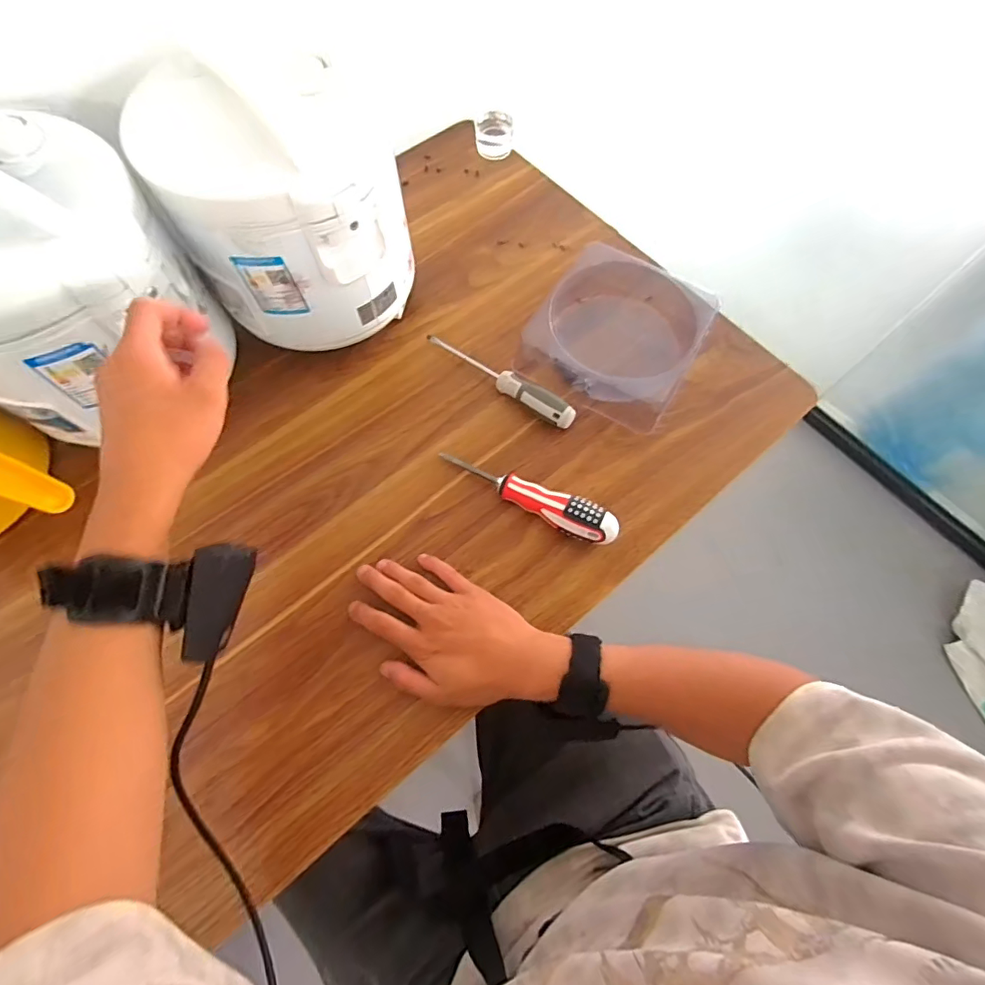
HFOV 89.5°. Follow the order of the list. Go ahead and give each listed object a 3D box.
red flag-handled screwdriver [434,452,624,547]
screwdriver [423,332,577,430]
[{"bbox_3d":[0.033,0.006,0.471,0.174,0.037,0.033,26,69,10],"label":"red flag-handled screwdriver"},{"bbox_3d":[0.004,-0.119,0.523,0.184,0.027,0.021,32,71,13],"label":"screwdriver"}]

